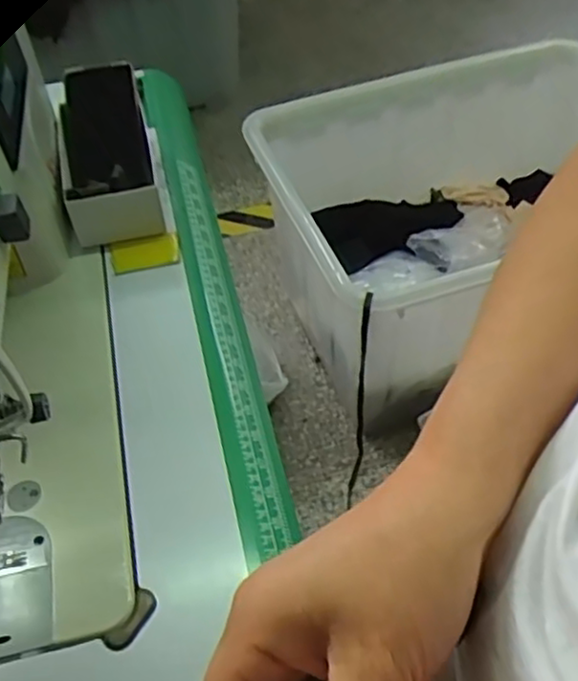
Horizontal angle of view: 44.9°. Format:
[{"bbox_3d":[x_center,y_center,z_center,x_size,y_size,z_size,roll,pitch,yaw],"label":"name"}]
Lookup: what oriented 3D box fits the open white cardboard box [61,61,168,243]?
[{"bbox_3d":[-0.192,-0.199,0.745,0.092,0.074,0.217,-13,51,-7],"label":"open white cardboard box"}]

